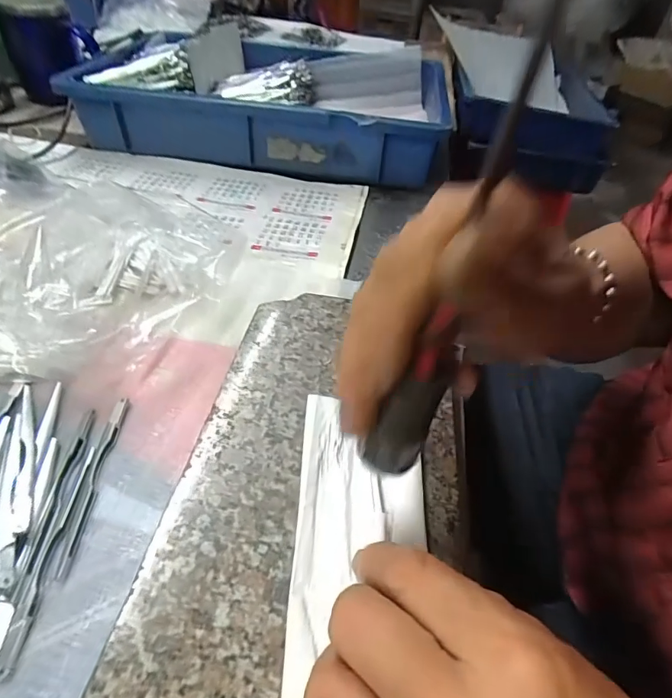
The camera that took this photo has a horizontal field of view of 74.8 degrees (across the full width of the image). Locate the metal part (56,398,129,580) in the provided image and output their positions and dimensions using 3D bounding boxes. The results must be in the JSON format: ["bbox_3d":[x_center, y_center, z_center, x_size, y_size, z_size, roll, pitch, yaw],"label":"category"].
[{"bbox_3d":[-0.128,0.067,0.235,0.007,0.005,0.099,1,45,-5],"label":"metal part"}]

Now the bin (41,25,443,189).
[{"bbox_3d":[-0.068,-0.334,0.583,0.397,0.084,0.304,9,45,3],"label":"bin"}]

